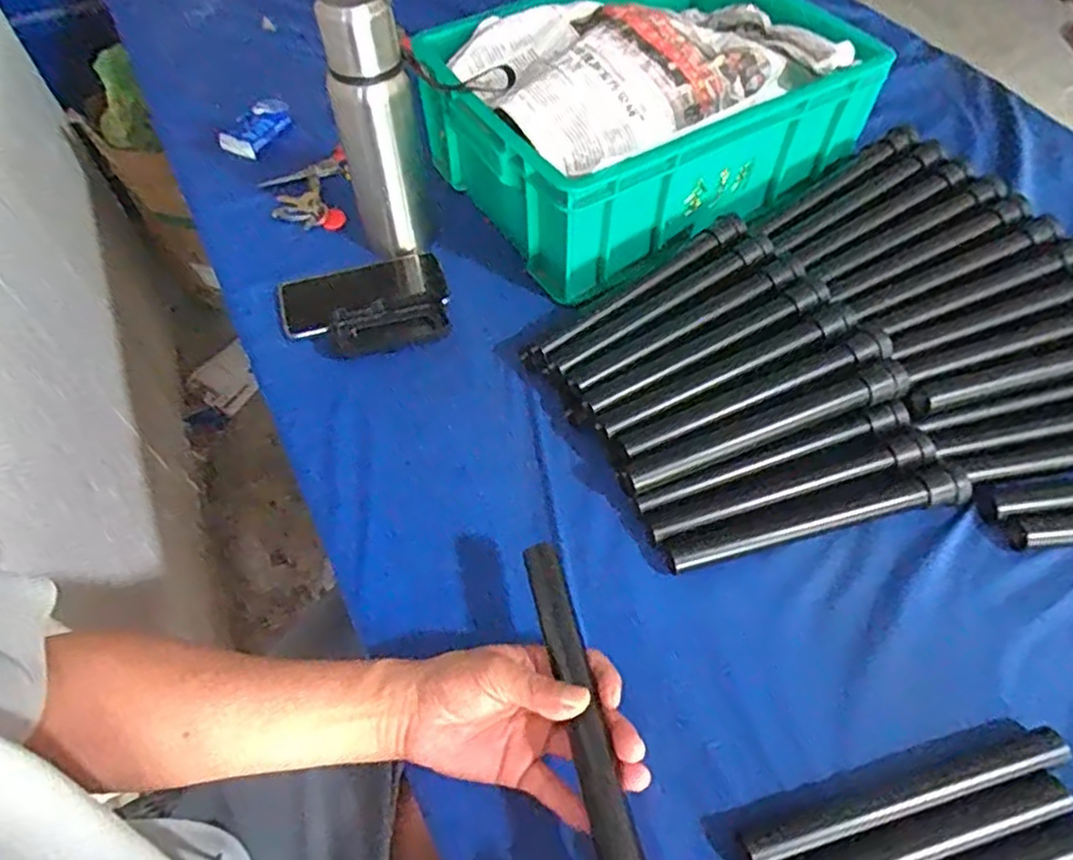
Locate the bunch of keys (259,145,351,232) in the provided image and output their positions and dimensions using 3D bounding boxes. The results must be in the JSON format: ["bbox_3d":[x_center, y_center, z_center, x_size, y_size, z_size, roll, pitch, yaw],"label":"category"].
[{"bbox_3d":[-0.261,-0.266,0.776,0.097,0.023,0.112,-13,58,1],"label":"bunch of keys"}]

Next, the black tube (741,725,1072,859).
[{"bbox_3d":[0.234,0.230,0.429,0.219,0.017,0.021,-14,57,-8],"label":"black tube"}]

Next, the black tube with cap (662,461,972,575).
[{"bbox_3d":[0.221,0.069,0.536,0.249,0.028,0.031,-13,56,-7],"label":"black tube with cap"}]

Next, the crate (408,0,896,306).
[{"bbox_3d":[0.131,-0.353,0.758,0.450,0.168,0.323,-33,60,-20],"label":"crate"}]

